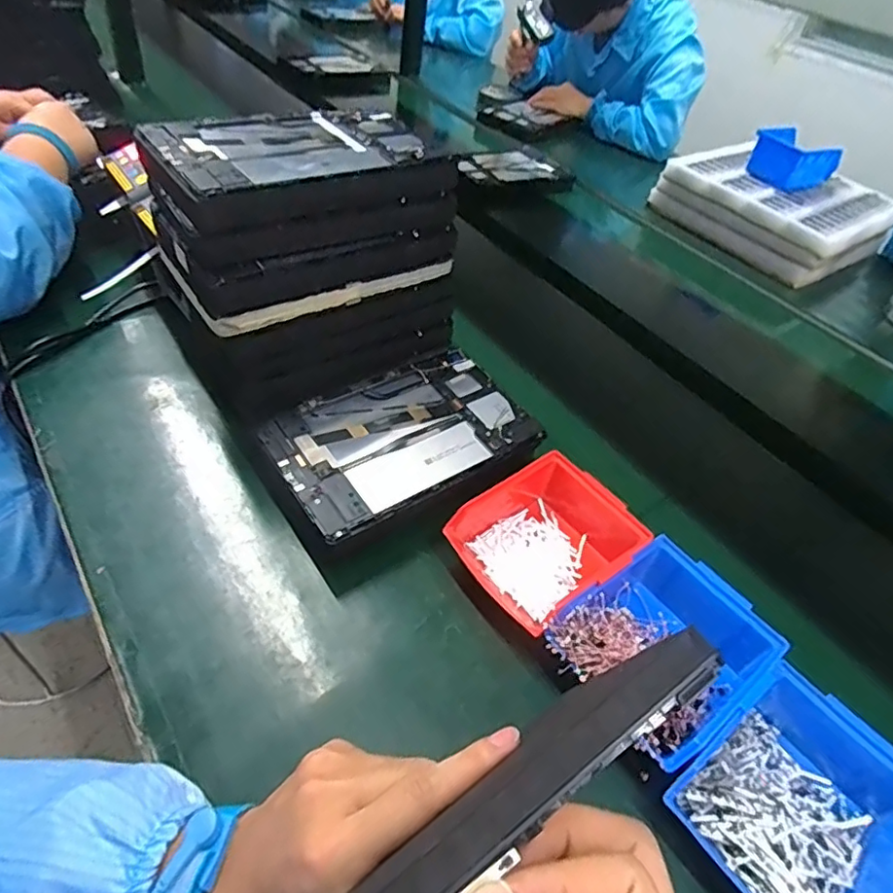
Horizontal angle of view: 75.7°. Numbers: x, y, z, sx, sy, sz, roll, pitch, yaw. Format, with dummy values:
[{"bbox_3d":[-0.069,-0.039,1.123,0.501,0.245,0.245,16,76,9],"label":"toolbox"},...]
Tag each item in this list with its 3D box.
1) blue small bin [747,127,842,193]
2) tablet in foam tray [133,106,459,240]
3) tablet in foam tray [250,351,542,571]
[{"bbox_3d":[0.638,-0.527,1.059,0.110,0.069,0.120,-25,56,-30],"label":"blue small bin"},{"bbox_3d":[-0.130,-0.257,0.517,0.250,0.034,0.155,-22,55,-28],"label":"tablet in foam tray"},{"bbox_3d":[-0.045,0.000,0.558,0.249,0.054,0.156,-23,55,-28],"label":"tablet in foam tray"}]

